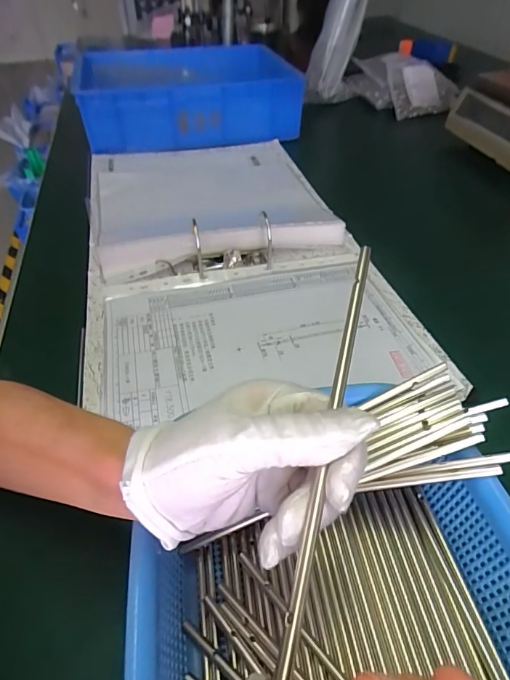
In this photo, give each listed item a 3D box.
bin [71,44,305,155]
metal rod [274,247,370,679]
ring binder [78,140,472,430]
[{"bbox_3d":[-0.124,-0.457,0.793,0.379,0.127,0.239,-10,46,-9],"label":"bin"},{"bbox_3d":[0.033,0.035,0.181,0.006,0.007,0.199,11,62,13],"label":"metal rod"},{"bbox_3d":[-0.042,-0.140,0.553,0.348,0.061,0.565,-11,46,-10],"label":"ring binder"}]

